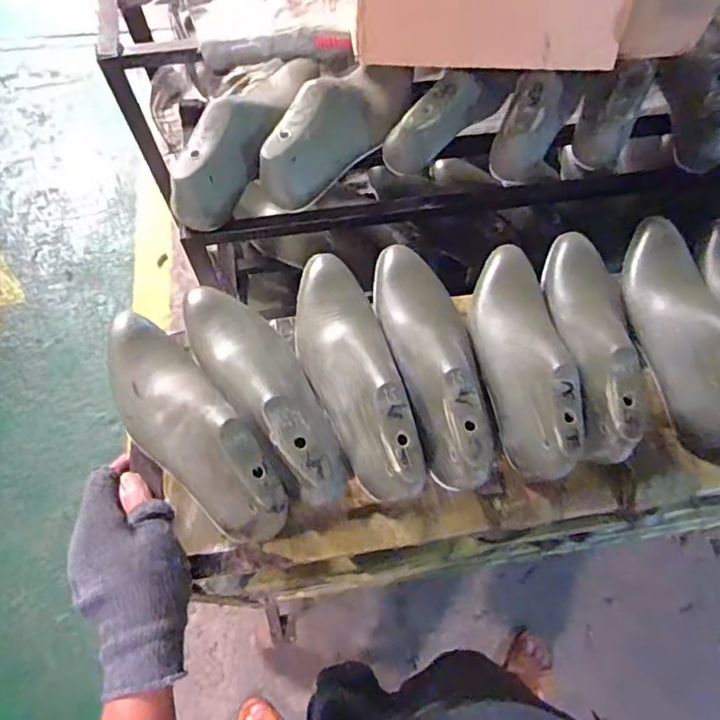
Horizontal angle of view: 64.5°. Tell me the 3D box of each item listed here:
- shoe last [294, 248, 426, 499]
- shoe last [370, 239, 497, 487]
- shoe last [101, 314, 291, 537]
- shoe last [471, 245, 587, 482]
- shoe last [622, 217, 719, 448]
[{"bbox_3d":[-0.007,0.001,0.496,0.077,0.071,0.240,-15,68,-7],"label":"shoe last"},{"bbox_3d":[0.068,0.000,0.518,0.077,0.098,0.243,-11,54,-5],"label":"shoe last"},{"bbox_3d":[-0.147,0.049,0.468,0.075,0.065,0.235,-37,72,-15],"label":"shoe last"},{"bbox_3d":[0.150,-0.012,0.512,0.073,0.070,0.241,-5,67,-3],"label":"shoe last"},{"bbox_3d":[0.293,-0.040,0.515,0.068,0.074,0.225,0,67,0],"label":"shoe last"}]

